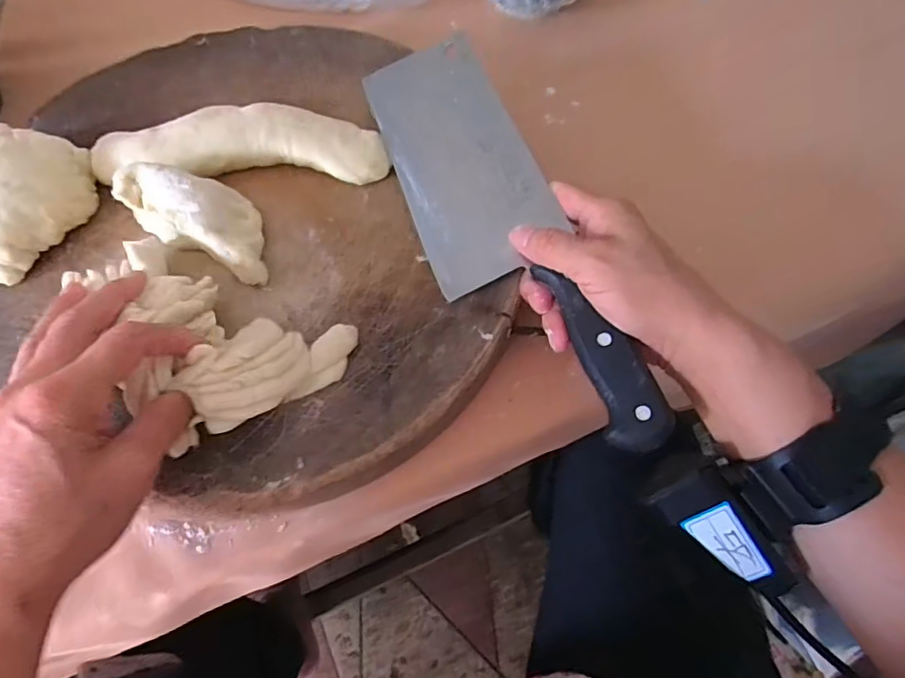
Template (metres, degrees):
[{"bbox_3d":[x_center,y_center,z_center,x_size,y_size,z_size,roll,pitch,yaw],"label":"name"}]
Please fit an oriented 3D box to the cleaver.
[{"bbox_3d":[0.029,-0.064,0.319,0.086,0.022,0.290,-31,67,6],"label":"cleaver"}]

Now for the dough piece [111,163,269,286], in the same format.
[{"bbox_3d":[-0.146,-0.074,0.316,0.099,0.030,0.044,25,66,12],"label":"dough piece"}]

